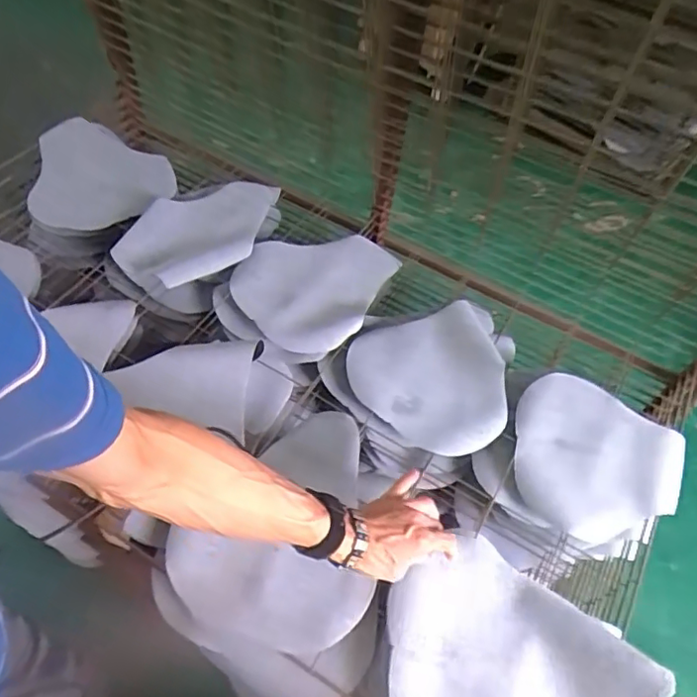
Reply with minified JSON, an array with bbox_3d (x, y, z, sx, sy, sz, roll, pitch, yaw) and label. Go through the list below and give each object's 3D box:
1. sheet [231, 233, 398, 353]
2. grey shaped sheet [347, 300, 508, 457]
[{"bbox_3d":[-0.045,-0.111,0.940,0.265,0.024,0.229,-31,62,-26],"label":"sheet"},{"bbox_3d":[0.122,0.050,0.841,0.208,0.019,0.221,-21,62,-4],"label":"grey shaped sheet"}]

